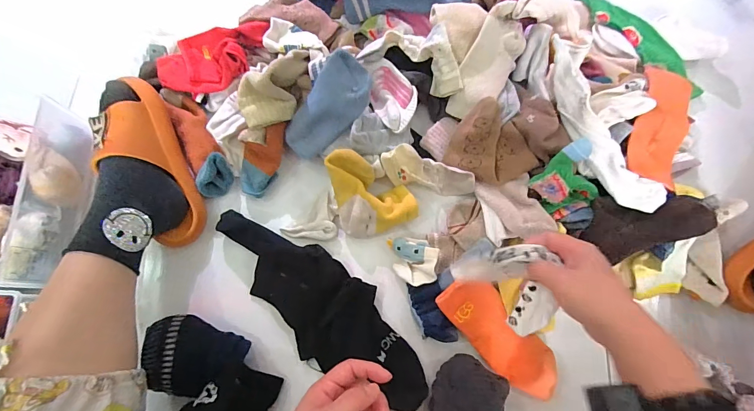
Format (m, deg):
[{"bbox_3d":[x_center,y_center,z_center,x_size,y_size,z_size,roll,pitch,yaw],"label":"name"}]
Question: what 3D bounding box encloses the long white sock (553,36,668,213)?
[{"bbox_3d":[0.272,-0.094,0.448,0.047,0.045,0.224,-27,89,-7],"label":"long white sock"}]

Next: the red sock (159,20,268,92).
[{"bbox_3d":[-0.241,-0.223,0.537,0.166,0.047,0.091,-13,75,-3],"label":"red sock"}]

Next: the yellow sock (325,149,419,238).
[{"bbox_3d":[-0.008,-0.021,0.481,0.099,0.064,0.106,-19,75,-5],"label":"yellow sock"}]

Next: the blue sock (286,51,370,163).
[{"bbox_3d":[-0.068,-0.127,0.483,0.072,0.025,0.148,46,111,12],"label":"blue sock"}]

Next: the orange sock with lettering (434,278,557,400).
[{"bbox_3d":[0.152,0.158,0.447,0.069,0.033,0.163,-41,78,-10],"label":"orange sock with lettering"}]

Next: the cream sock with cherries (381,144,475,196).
[{"bbox_3d":[0.069,-0.045,0.492,0.132,0.057,0.039,17,75,-9],"label":"cream sock with cherries"}]

